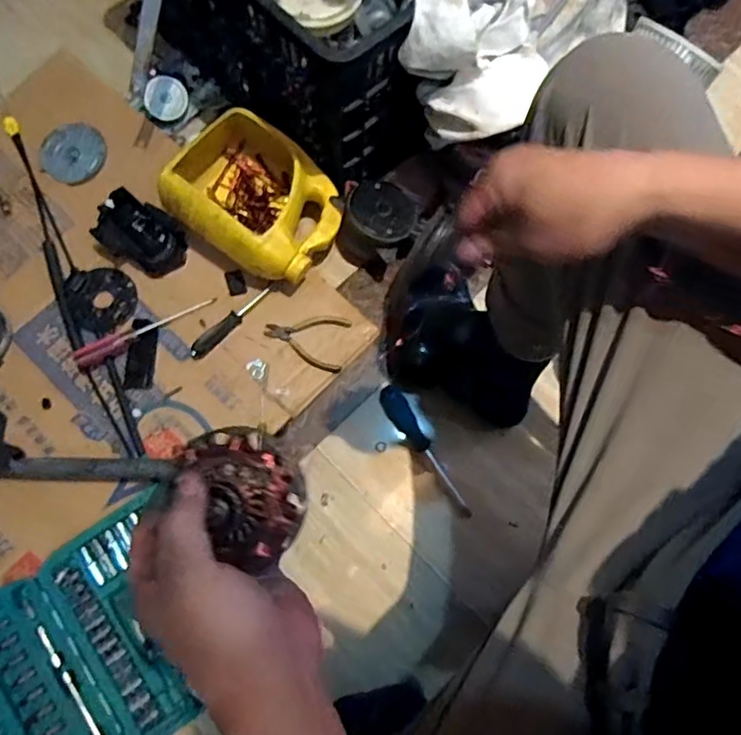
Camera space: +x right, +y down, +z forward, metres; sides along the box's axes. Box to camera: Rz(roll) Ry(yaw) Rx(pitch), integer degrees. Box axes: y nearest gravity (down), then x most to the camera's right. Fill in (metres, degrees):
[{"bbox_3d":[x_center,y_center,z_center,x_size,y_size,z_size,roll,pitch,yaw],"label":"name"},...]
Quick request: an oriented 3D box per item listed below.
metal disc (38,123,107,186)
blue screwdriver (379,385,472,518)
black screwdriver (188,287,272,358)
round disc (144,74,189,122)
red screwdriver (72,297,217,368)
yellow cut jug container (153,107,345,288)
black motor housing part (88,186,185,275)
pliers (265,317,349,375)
[{"bbox_3d":[-0.461,-0.334,0.910,0.099,0.008,0.100,0,74,1],"label":"metal disc"},{"bbox_3d":[0.070,0.110,0.784,0.030,0.026,0.197,-30,76,-7],"label":"blue screwdriver"},{"bbox_3d":[-0.195,-0.064,0.828,0.141,0.017,0.025,-41,77,-10],"label":"black screwdriver"},{"bbox_3d":[-0.321,-0.422,0.927,0.066,0.015,0.062,-27,108,-10],"label":"round disc"},{"bbox_3d":[-0.308,-0.054,0.806,0.196,0.028,0.021,-29,76,-7],"label":"red screwdriver"},{"bbox_3d":[-0.156,-0.238,0.833,0.220,0.114,0.184,30,76,9],"label":"yellow cut jug container"},{"bbox_3d":[-0.325,-0.187,0.841,0.118,0.067,0.085,32,77,9],"label":"black motor housing part"},{"bbox_3d":[-0.091,-0.041,0.826,0.113,0.006,0.078,10,74,4],"label":"pliers"}]

